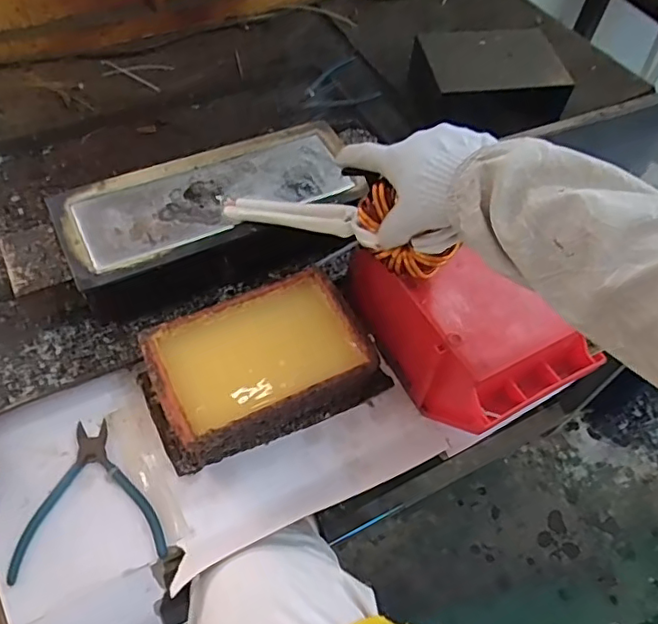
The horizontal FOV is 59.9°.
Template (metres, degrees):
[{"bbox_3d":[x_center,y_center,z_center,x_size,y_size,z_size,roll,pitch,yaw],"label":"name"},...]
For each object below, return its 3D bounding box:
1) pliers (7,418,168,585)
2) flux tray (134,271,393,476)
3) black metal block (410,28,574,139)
[{"bbox_3d":[-0.212,0.162,0.518,0.125,0.007,0.131,-4,56,-8],"label":"pliers"},{"bbox_3d":[-0.067,0.053,0.571,0.224,0.064,0.137,-22,60,-19],"label":"flux tray"},{"bbox_3d":[0.239,-0.348,0.880,0.211,0.088,0.169,-8,57,-10],"label":"black metal block"}]

